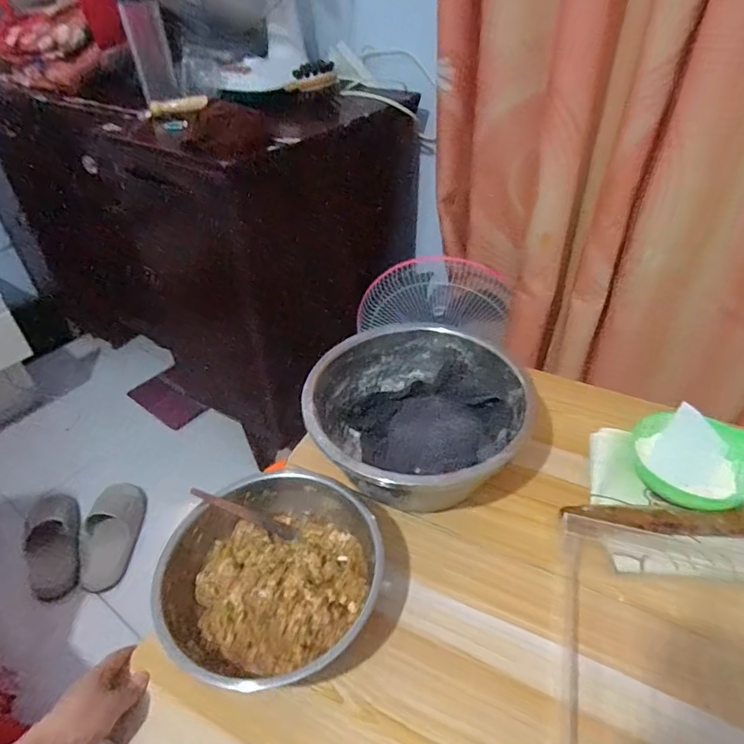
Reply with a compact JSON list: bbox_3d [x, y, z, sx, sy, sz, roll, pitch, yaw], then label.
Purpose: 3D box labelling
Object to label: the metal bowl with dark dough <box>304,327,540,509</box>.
[{"bbox_3d":[0.057,0.067,0.686,0.274,0.124,0.266,-1,41,1],"label":"metal bowl with dark dough"}]

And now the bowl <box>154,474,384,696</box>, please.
[{"bbox_3d":[-0.105,0.217,0.555,0.225,0.087,0.219,-1,41,1],"label":"bowl"}]

